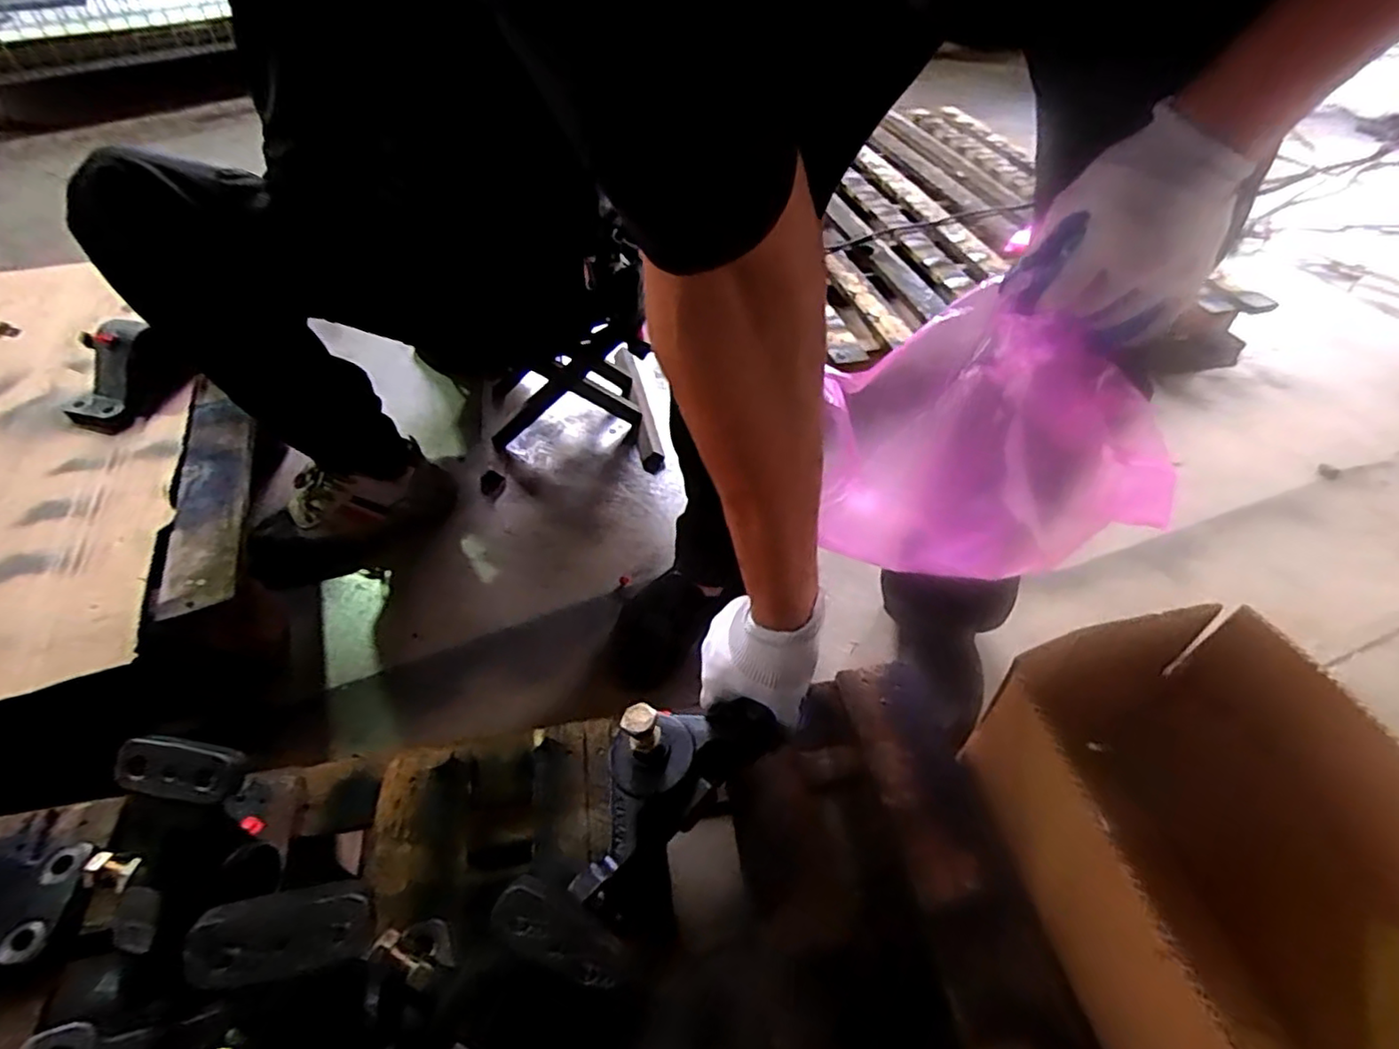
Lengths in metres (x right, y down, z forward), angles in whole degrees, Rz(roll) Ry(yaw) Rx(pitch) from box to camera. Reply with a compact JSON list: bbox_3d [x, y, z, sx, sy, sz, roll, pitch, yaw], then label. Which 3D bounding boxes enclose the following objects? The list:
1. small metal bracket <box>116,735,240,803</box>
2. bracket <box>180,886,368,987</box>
[{"bbox_3d":[-0.358,0.167,0.441,0.076,0.020,0.032,8,48,5],"label":"small metal bracket"},{"bbox_3d":[-0.213,0.211,0.329,0.078,0.010,0.041,-6,92,-21],"label":"bracket"}]

